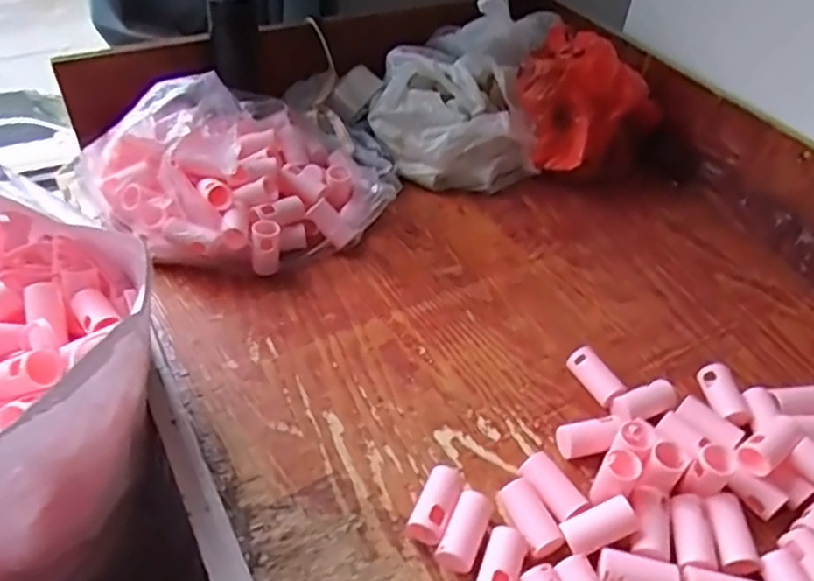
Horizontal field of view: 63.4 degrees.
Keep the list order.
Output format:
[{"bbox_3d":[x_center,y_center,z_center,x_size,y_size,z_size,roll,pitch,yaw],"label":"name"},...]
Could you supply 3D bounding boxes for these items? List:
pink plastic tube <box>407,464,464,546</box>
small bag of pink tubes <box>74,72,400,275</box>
[{"bbox_3d":[0.027,0.189,0.580,0.032,0.027,0.068,20,46,16],"label":"pink plastic tube"},{"bbox_3d":[-0.193,-0.154,0.820,0.367,0.176,0.243,-13,46,-18],"label":"small bag of pink tubes"}]

